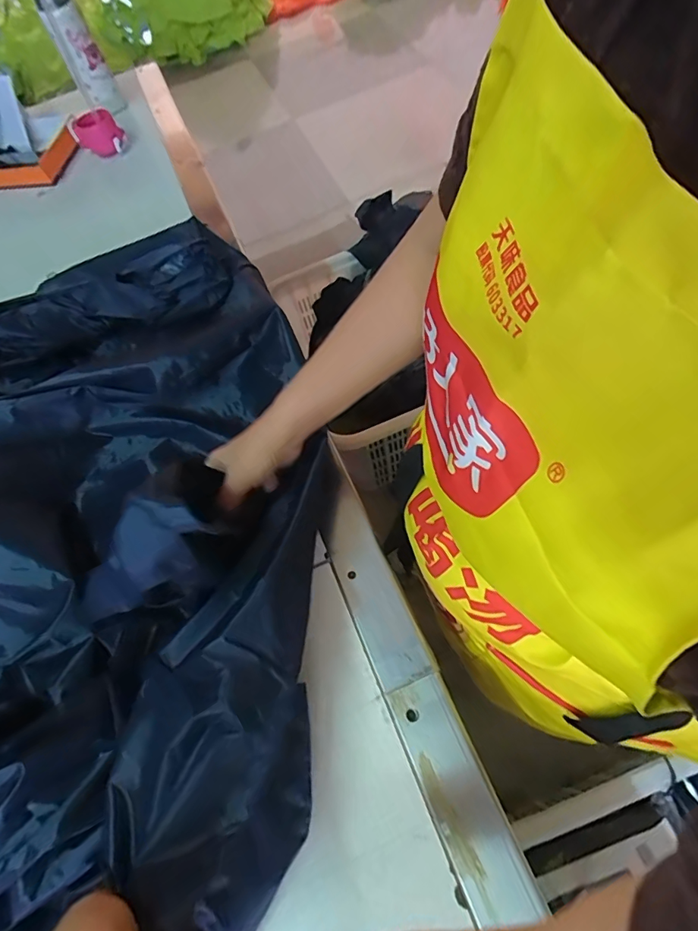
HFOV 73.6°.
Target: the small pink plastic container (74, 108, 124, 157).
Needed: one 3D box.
[{"bbox_3d":[-0.463,-0.614,0.865,0.078,0.056,0.057,-33,63,-7],"label":"small pink plastic container"}]

